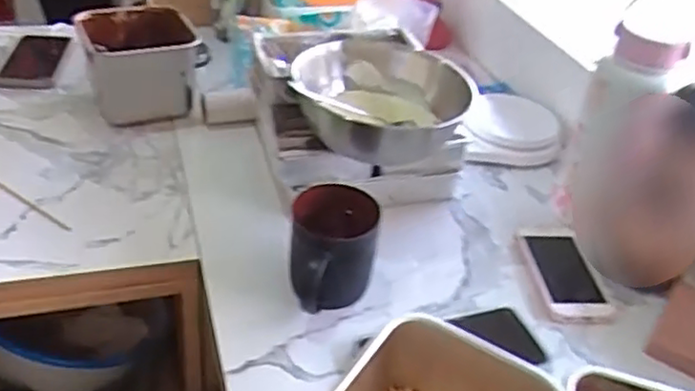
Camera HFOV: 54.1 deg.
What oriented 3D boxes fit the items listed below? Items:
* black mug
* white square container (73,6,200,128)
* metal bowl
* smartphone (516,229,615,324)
[{"bbox_3d":[-0.014,0.058,0.642,0.082,0.098,0.098,2,36,-5],"label":"black mug"},{"bbox_3d":[-0.282,-0.175,0.908,0.122,0.113,0.158,-11,39,-22],"label":"white square container"},{"bbox_3d":[0.031,-0.096,0.748,0.182,0.095,0.182,4,35,-3],"label":"metal bowl"},{"bbox_3d":[0.229,0.082,0.717,0.072,0.012,0.135,2,36,-6],"label":"smartphone"}]

